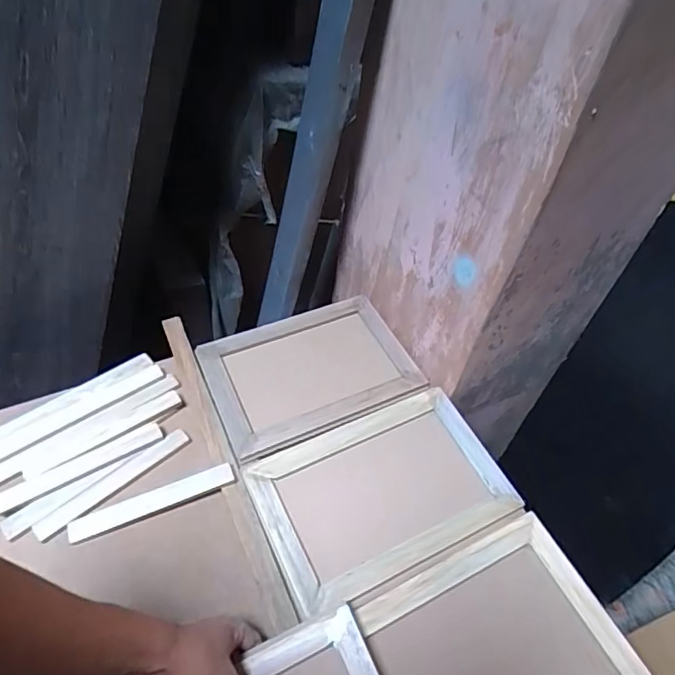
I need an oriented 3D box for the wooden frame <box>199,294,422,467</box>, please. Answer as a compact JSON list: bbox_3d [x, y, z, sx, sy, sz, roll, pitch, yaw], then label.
[{"bbox_3d":[-0.041,0.048,0.815,0.295,0.030,0.210,-19,54,-20],"label":"wooden frame"}]

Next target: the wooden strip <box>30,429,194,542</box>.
[{"bbox_3d":[-0.285,0.184,0.686,0.205,0.009,0.024,-33,61,-29],"label":"wooden strip"}]

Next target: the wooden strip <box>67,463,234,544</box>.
[{"bbox_3d":[-0.231,0.205,0.671,0.201,0.008,0.027,-16,53,-18],"label":"wooden strip"}]

